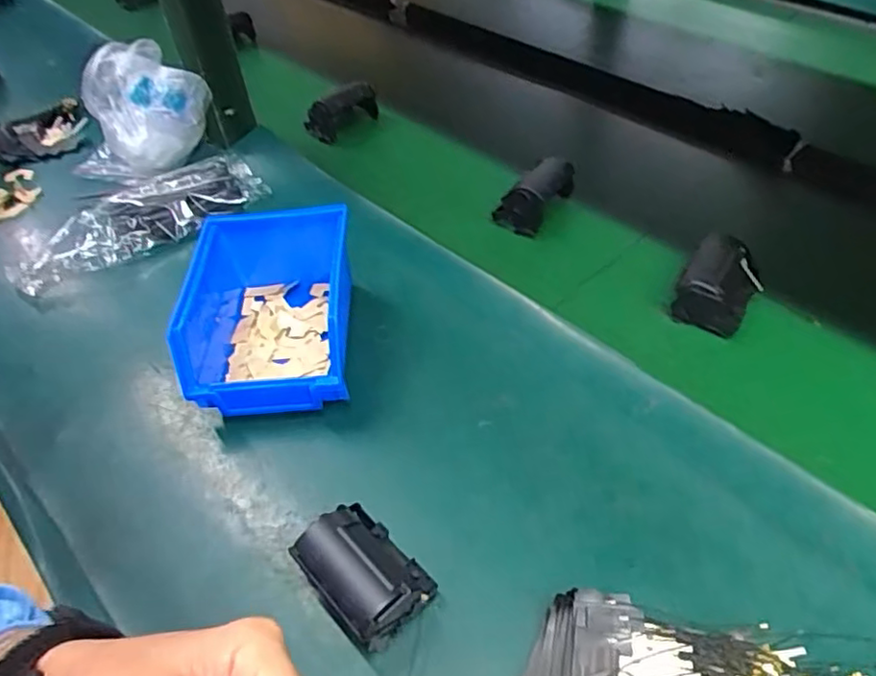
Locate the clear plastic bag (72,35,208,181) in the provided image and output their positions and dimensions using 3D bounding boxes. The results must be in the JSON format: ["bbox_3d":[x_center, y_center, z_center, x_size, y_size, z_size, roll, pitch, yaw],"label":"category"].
[{"bbox_3d":[-0.300,-0.222,0.640,0.150,0.099,0.076,-17,49,-9],"label":"clear plastic bag"}]

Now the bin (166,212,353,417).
[{"bbox_3d":[-0.124,-0.016,0.458,0.118,0.074,0.137,-4,48,2],"label":"bin"}]

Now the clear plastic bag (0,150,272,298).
[{"bbox_3d":[-0.268,-0.106,0.577,0.221,0.026,0.076,-30,52,-19],"label":"clear plastic bag"}]

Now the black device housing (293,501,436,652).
[{"bbox_3d":[-0.041,0.126,0.348,0.050,0.042,0.070,-38,55,-25],"label":"black device housing"}]

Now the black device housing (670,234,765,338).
[{"bbox_3d":[0.204,-0.036,0.468,0.048,0.047,0.056,27,56,26],"label":"black device housing"}]

